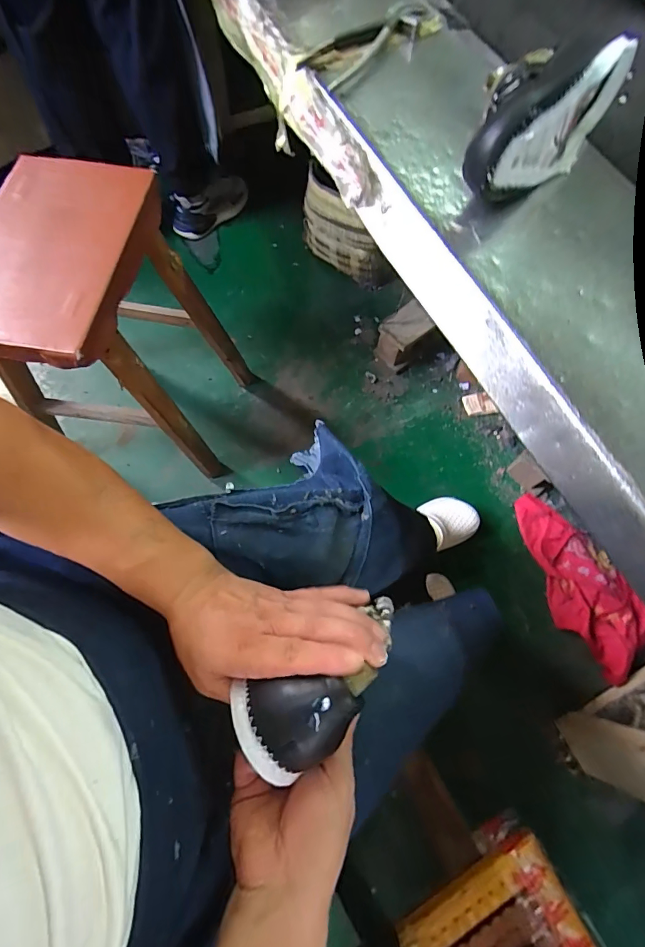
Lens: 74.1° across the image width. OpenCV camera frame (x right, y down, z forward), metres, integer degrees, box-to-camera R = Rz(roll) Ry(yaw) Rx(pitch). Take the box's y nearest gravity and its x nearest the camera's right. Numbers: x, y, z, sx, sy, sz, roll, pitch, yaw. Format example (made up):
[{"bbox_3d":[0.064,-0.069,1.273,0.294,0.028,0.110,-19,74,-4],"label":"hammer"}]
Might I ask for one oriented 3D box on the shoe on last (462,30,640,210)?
[{"bbox_3d":[0.216,-0.346,0.415,0.091,0.100,0.218,30,71,8],"label":"shoe on last"}]

